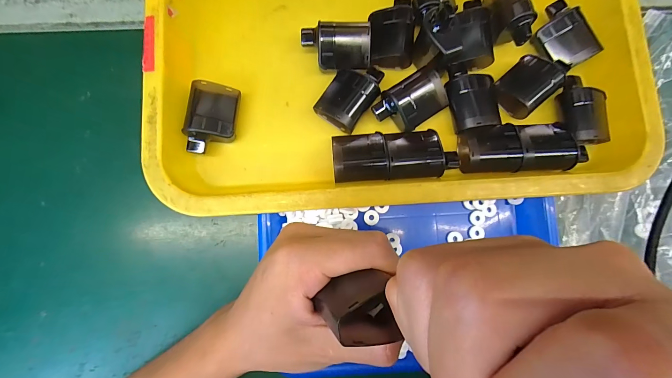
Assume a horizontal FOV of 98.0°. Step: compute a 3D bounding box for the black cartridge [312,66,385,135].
[{"bbox_3d":[0.011,-0.075,0.235,0.037,0.025,0.058,34,85,3],"label":"black cartridge"}]

